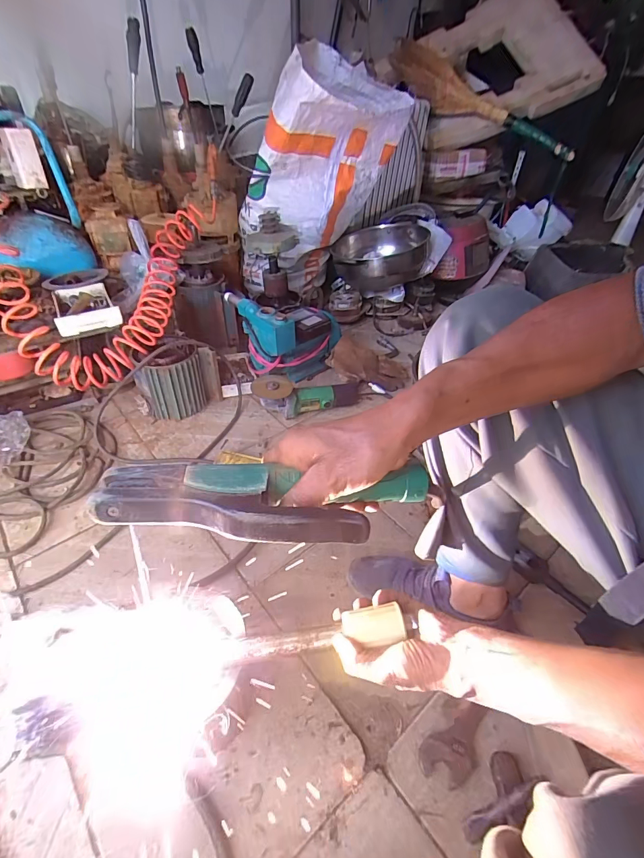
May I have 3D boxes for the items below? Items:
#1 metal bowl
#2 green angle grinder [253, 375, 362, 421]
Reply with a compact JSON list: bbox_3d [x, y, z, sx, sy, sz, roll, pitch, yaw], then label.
[{"bbox_3d":[0.187,-0.561,1.302,0.297,0.143,0.347,5,42,2],"label":"metal bowl"},{"bbox_3d":[-0.029,-0.091,0.994,0.285,0.097,0.086,-14,44,-19],"label":"green angle grinder"}]

